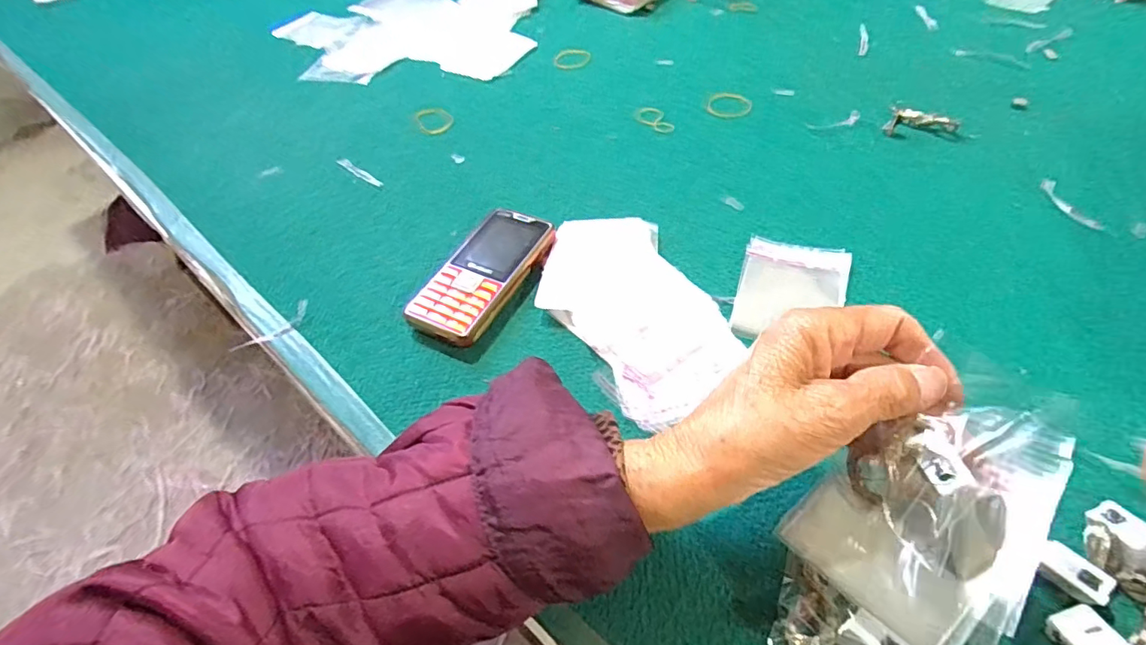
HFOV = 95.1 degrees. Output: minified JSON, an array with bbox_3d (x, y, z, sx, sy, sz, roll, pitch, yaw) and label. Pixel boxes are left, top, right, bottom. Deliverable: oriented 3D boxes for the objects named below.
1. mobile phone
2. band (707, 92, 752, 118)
[{"bbox_3d":[-0.063,-0.036,0.390,0.055,0.024,0.126,22,58,21],"label":"mobile phone"},{"bbox_3d":[0.158,-0.220,0.527,0.042,0.004,0.046,15,55,16],"label":"band"}]

